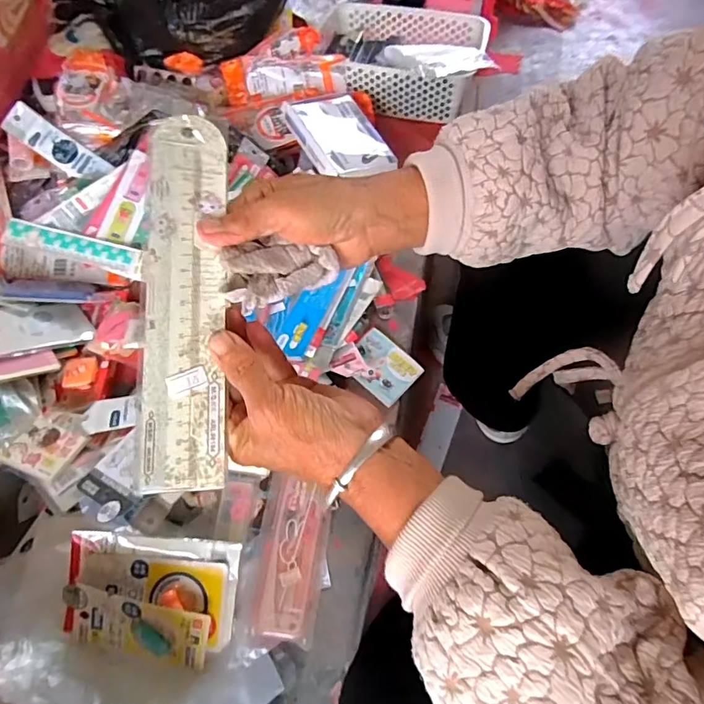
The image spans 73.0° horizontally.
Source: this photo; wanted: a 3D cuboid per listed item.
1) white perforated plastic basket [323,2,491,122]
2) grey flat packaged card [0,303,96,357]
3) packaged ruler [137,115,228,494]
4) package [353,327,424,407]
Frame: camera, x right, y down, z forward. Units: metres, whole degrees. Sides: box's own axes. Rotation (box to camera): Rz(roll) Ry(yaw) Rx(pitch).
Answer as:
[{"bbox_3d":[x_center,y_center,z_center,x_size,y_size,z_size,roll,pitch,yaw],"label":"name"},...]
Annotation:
[{"bbox_3d":[0.076,-0.531,0.867,0.300,0.083,0.202,16,62,12],"label":"white perforated plastic basket"},{"bbox_3d":[-0.394,-0.033,0.601,0.077,0.010,0.116,48,36,19],"label":"grey flat packaged card"},{"bbox_3d":[-0.100,-0.036,0.283,0.046,0.004,0.226,0,78,-19],"label":"packaged ruler"},{"bbox_3d":[0.037,0.018,0.606,0.087,0.006,0.073,40,63,14],"label":"package"}]

